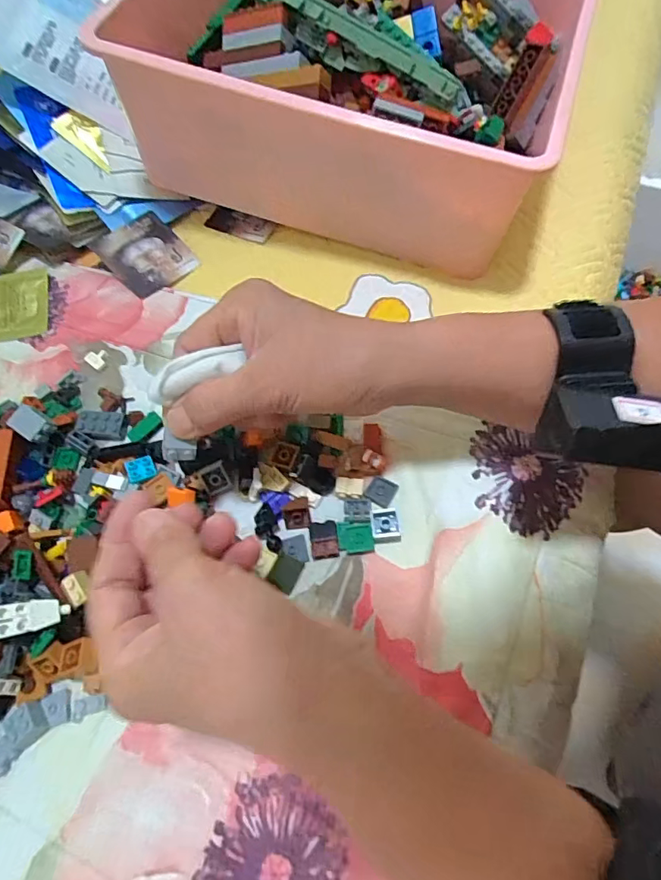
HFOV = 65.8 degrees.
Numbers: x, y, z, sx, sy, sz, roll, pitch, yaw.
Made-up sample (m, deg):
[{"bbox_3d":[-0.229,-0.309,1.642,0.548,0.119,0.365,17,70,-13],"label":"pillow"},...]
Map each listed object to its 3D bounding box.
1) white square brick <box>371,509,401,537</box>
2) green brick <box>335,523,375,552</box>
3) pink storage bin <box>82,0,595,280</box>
[{"bbox_3d":[0.031,0.047,0.295,0.015,0.004,0.017,-3,63,0],"label":"white square brick"},{"bbox_3d":[0.014,0.055,0.293,0.020,0.004,0.018,-5,63,-1],"label":"green brick"},{"bbox_3d":[0.024,-0.277,0.396,0.296,0.129,0.236,17,65,10],"label":"pink storage bin"}]

